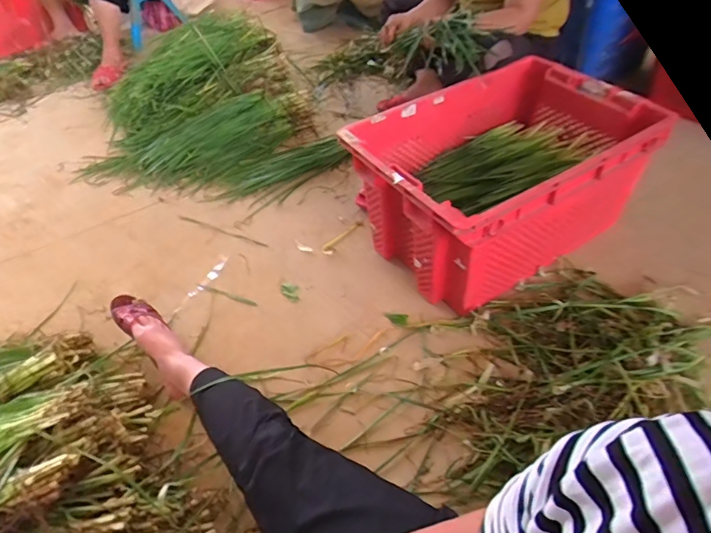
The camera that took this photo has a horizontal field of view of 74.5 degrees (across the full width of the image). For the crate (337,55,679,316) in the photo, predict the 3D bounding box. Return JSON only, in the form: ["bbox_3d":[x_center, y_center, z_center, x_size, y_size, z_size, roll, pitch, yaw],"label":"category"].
[{"bbox_3d":[0.328,-0.222,1.115,0.629,0.313,0.420,-27,50,-21],"label":"crate"}]

